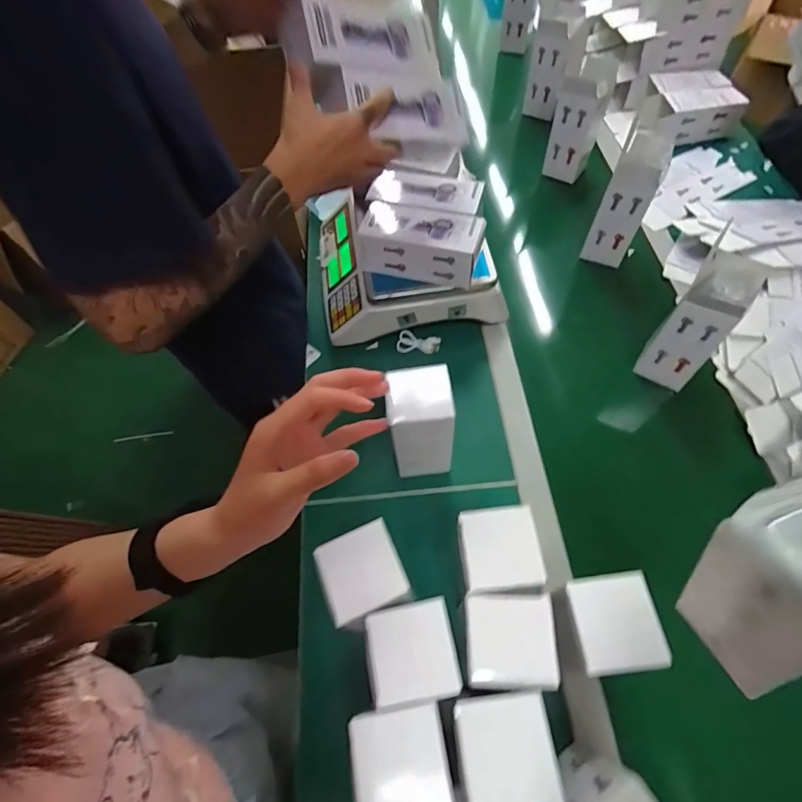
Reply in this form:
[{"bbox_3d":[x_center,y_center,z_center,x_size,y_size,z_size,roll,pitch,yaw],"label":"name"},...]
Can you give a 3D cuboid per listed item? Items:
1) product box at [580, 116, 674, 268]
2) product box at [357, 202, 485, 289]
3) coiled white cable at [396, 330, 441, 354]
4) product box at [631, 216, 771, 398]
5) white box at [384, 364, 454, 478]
[{"bbox_3d":[0.381,-0.332,0.755,0.078,0.187,0.086,22,63,14],"label":"product box"},{"bbox_3d":[0.029,-0.229,0.639,0.166,0.085,0.078,13,61,10],"label":"product box"},{"bbox_3d":[0.030,-0.099,0.743,0.071,0.026,0.029,4,60,5],"label":"coiled white cable"},{"bbox_3d":[0.410,-0.110,0.627,0.076,0.183,0.088,29,65,18],"label":"product box"},{"bbox_3d":[0.025,0.035,0.571,0.076,0.176,0.070,-6,60,-1],"label":"white box"}]

